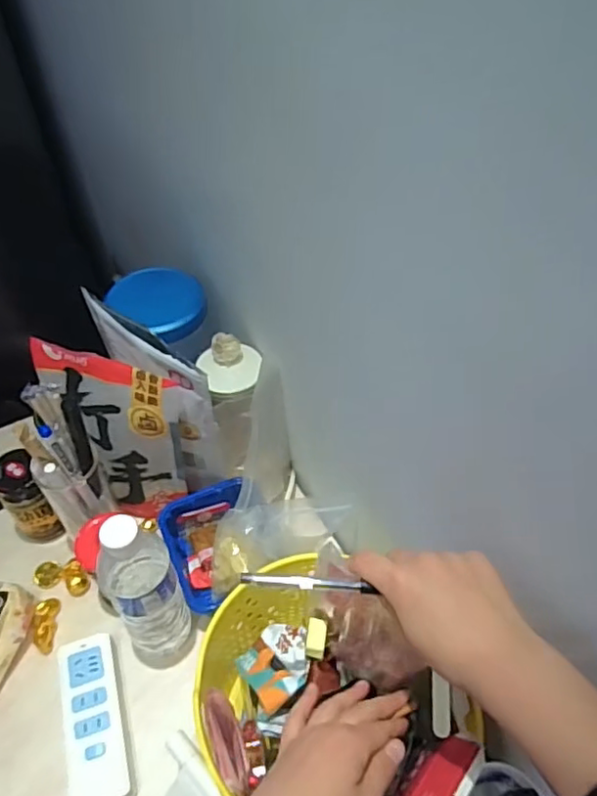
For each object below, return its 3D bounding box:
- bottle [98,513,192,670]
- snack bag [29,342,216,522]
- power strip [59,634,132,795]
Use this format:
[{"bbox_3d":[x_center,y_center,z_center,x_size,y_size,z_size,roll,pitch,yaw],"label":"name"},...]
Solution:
[{"bbox_3d":[-0.153,0.186,0.581,0.063,0.218,0.068,31,57,24],"label":"bottle"},{"bbox_3d":[-0.200,0.051,0.687,0.211,0.200,0.094,9,50,8],"label":"snack bag"},{"bbox_3d":[-0.203,0.325,0.600,0.057,0.038,0.163,-14,51,-11],"label":"power strip"}]

